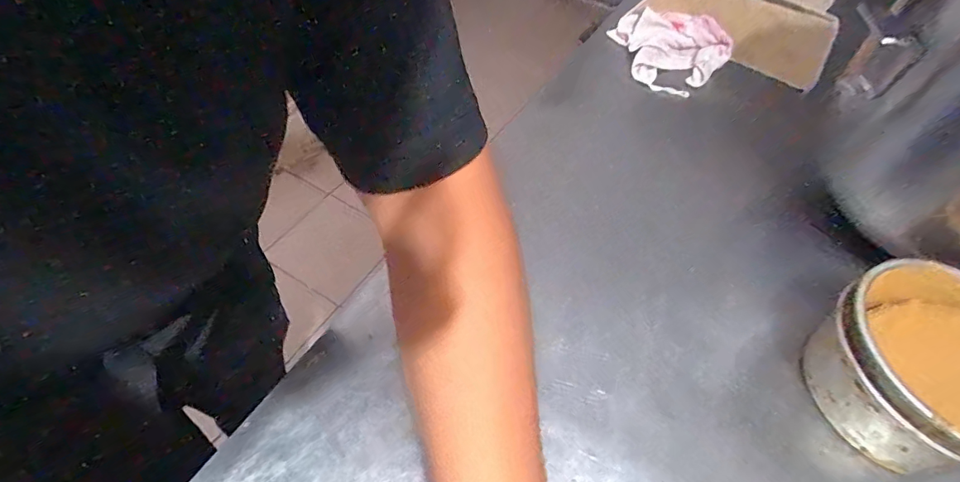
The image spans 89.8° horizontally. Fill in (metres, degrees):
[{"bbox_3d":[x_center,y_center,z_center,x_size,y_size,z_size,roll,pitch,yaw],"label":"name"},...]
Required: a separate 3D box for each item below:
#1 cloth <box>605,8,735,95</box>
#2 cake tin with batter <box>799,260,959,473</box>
[{"bbox_3d":[0.272,-0.275,0.697,0.132,0.080,0.172,-5,54,-11],"label":"cloth"},{"bbox_3d":[0.381,0.116,0.415,0.158,0.119,0.155,2,52,-3],"label":"cake tin with batter"}]

